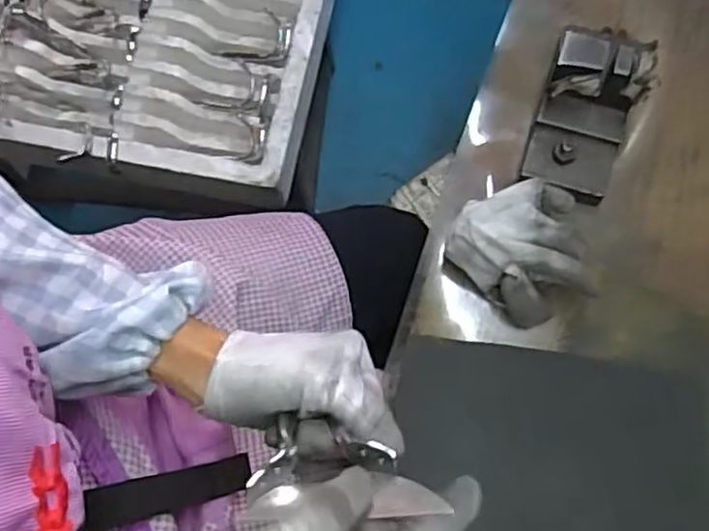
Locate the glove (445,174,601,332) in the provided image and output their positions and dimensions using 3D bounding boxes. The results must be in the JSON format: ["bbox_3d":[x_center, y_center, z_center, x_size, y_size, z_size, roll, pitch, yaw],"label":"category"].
[{"bbox_3d":[0.116,-0.009,0.473,0.071,0.062,0.097,-44,79,-10],"label":"glove"}]

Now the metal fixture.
[{"bbox_3d":[0.162,-0.103,0.484,0.062,0.062,0.092,14,76,5],"label":"metal fixture"}]

